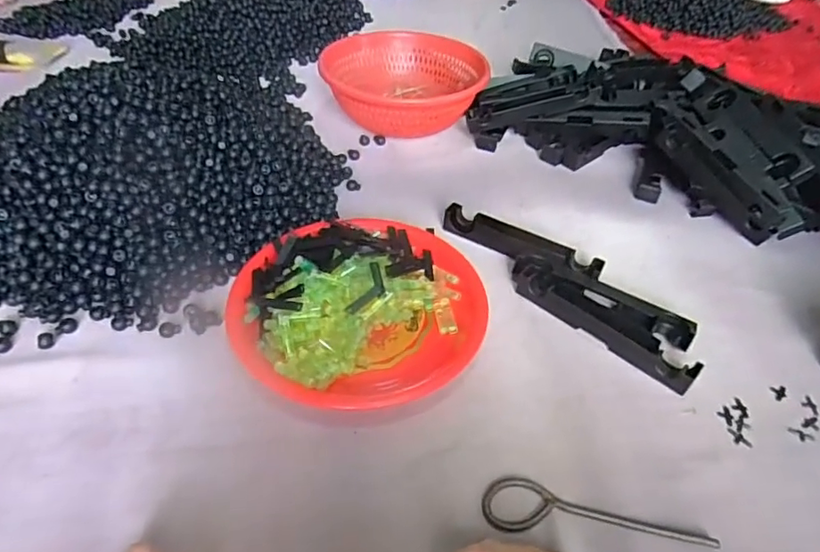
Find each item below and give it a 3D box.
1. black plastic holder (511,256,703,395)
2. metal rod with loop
[{"bbox_3d":[0.206,0.036,0.575,0.207,0.033,0.073,34,51,29],"label":"black plastic holder"},{"bbox_3d":[0.146,0.185,0.430,0.175,0.006,0.046,4,43,1],"label":"metal rod with loop"}]

